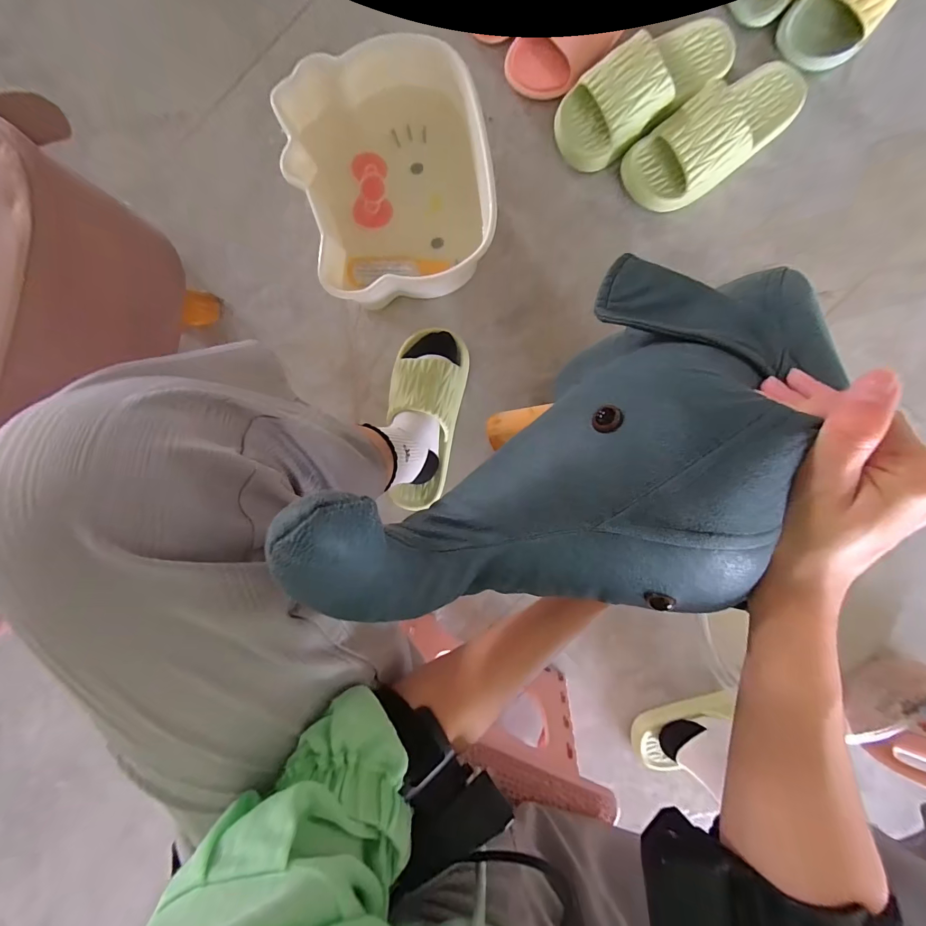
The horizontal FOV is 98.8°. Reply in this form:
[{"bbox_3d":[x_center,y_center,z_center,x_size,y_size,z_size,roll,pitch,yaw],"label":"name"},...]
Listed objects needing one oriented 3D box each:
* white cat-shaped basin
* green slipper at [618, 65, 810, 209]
[{"bbox_3d":[-0.085,-0.339,0.498,0.220,0.111,0.242,-11,94,1],"label":"white cat-shaped basin"},{"bbox_3d":[0.331,-0.425,0.505,0.230,0.077,0.100,-32,93,2],"label":"green slipper"}]

